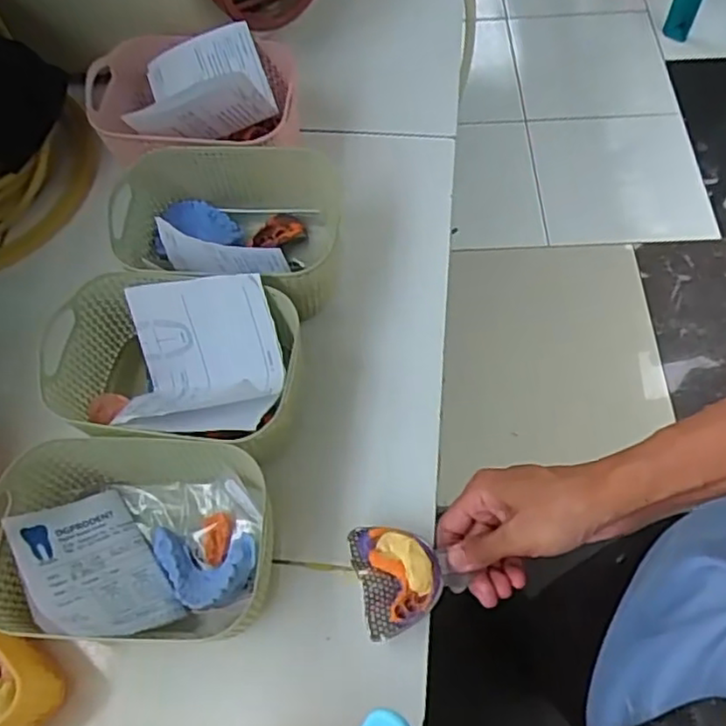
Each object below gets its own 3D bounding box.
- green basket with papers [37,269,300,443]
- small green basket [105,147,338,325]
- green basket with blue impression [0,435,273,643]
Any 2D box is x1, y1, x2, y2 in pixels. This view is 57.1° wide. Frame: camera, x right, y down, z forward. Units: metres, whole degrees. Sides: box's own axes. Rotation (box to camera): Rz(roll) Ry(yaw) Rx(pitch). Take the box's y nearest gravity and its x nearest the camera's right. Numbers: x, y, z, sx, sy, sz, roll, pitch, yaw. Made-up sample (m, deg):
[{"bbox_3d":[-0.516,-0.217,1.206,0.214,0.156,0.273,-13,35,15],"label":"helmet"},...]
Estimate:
[{"bbox_3d":[-0.132,0.005,0.477,0.158,0.077,0.116,4,64,4],"label":"green basket with papers"},{"bbox_3d":[-0.106,-0.101,0.531,0.167,0.078,0.129,1,64,3],"label":"small green basket"},{"bbox_3d":[-0.147,0.115,0.431,0.170,0.076,0.122,-3,64,1],"label":"green basket with blue impression"}]

